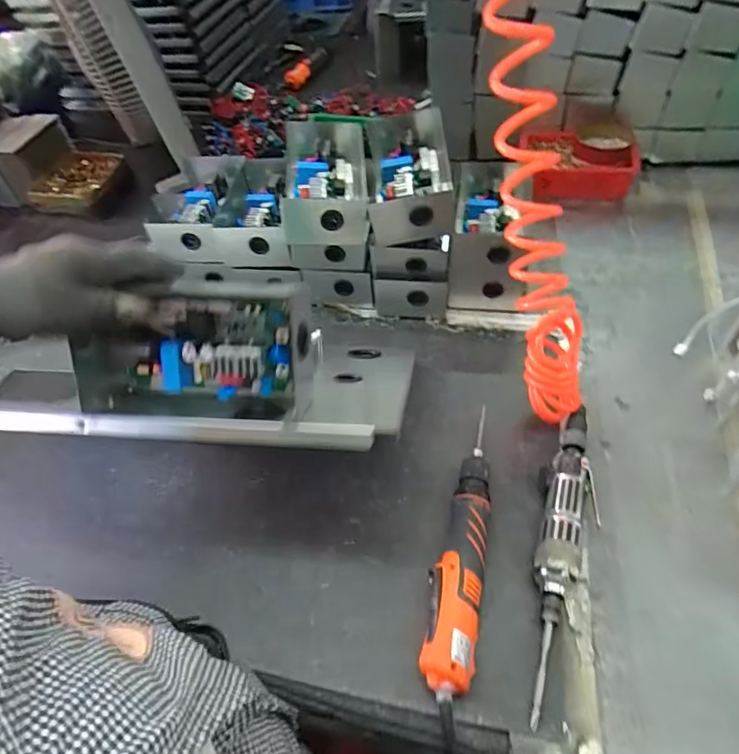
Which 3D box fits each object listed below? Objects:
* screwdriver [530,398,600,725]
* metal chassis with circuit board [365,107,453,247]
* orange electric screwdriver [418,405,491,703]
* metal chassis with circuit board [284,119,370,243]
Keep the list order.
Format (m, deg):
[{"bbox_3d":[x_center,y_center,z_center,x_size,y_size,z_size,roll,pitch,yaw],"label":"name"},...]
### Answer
[{"bbox_3d":[0.196,0.164,0.508,0.053,0.040,0.305,10,53,15],"label":"screwdriver"},{"bbox_3d":[0.056,-0.279,0.692,0.112,0.072,0.225,-2,51,6],"label":"metal chassis with circuit board"},{"bbox_3d":[0.094,0.164,0.521,0.050,0.040,0.289,7,52,12],"label":"orange electric screwdriver"},{"bbox_3d":[-0.060,-0.267,0.702,0.115,0.068,0.211,-6,51,3],"label":"metal chassis with circuit board"}]

